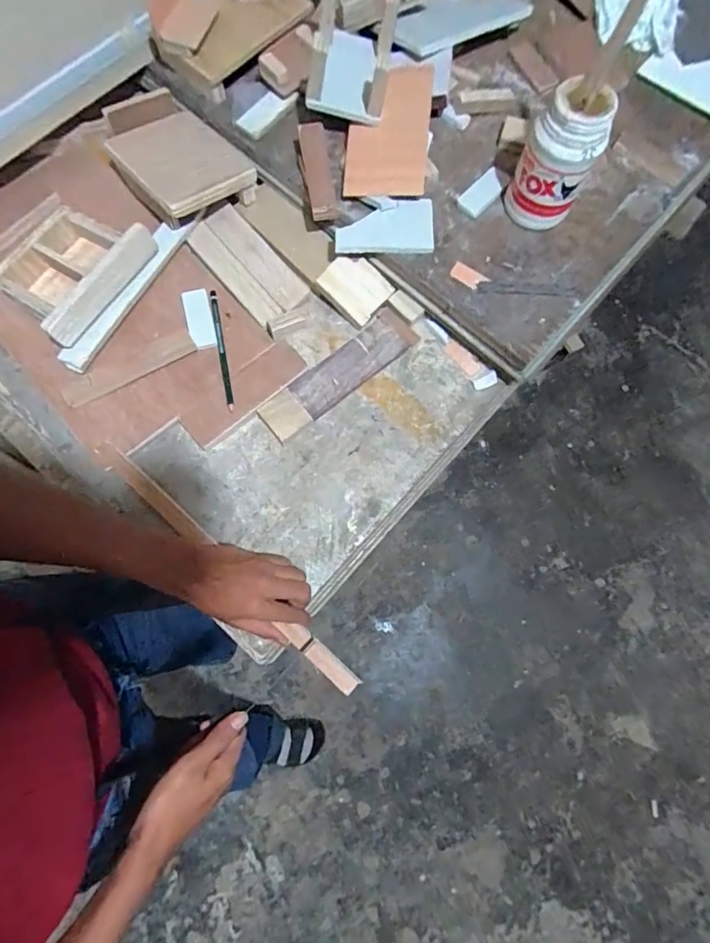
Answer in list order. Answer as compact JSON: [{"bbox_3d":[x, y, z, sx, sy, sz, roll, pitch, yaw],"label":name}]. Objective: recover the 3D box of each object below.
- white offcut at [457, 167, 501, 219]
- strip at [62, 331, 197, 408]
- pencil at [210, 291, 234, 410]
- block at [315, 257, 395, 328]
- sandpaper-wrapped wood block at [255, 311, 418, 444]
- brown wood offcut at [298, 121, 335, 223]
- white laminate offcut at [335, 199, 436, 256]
[{"bbox_3d":[0.158,-0.347,0.578,0.030,0.012,0.071,41,78,9],"label":"white offcut"},{"bbox_3d":[-0.266,-0.121,0.550,0.157,0.006,0.027,-29,91,-10],"label":"strip"},{"bbox_3d":[-0.162,-0.147,0.560,0.009,0.010,0.161,-11,76,-5],"label":"pencil"},{"bbox_3d":[0.000,-0.229,0.577,0.077,0.011,0.064,43,100,-9],"label":"block"},{"bbox_3d":[-0.019,-0.118,0.569,0.214,0.018,0.053,-40,80,-11],"label":"sandpaper-wrapped wood block"},{"bbox_3d":[-0.044,-0.362,0.568,0.033,0.027,0.117,-8,87,-2],"label":"brown wood offcut"},{"bbox_3d":[0.036,-0.294,0.563,0.114,0.017,0.065,-1,82,10],"label":"white laminate offcut"}]

